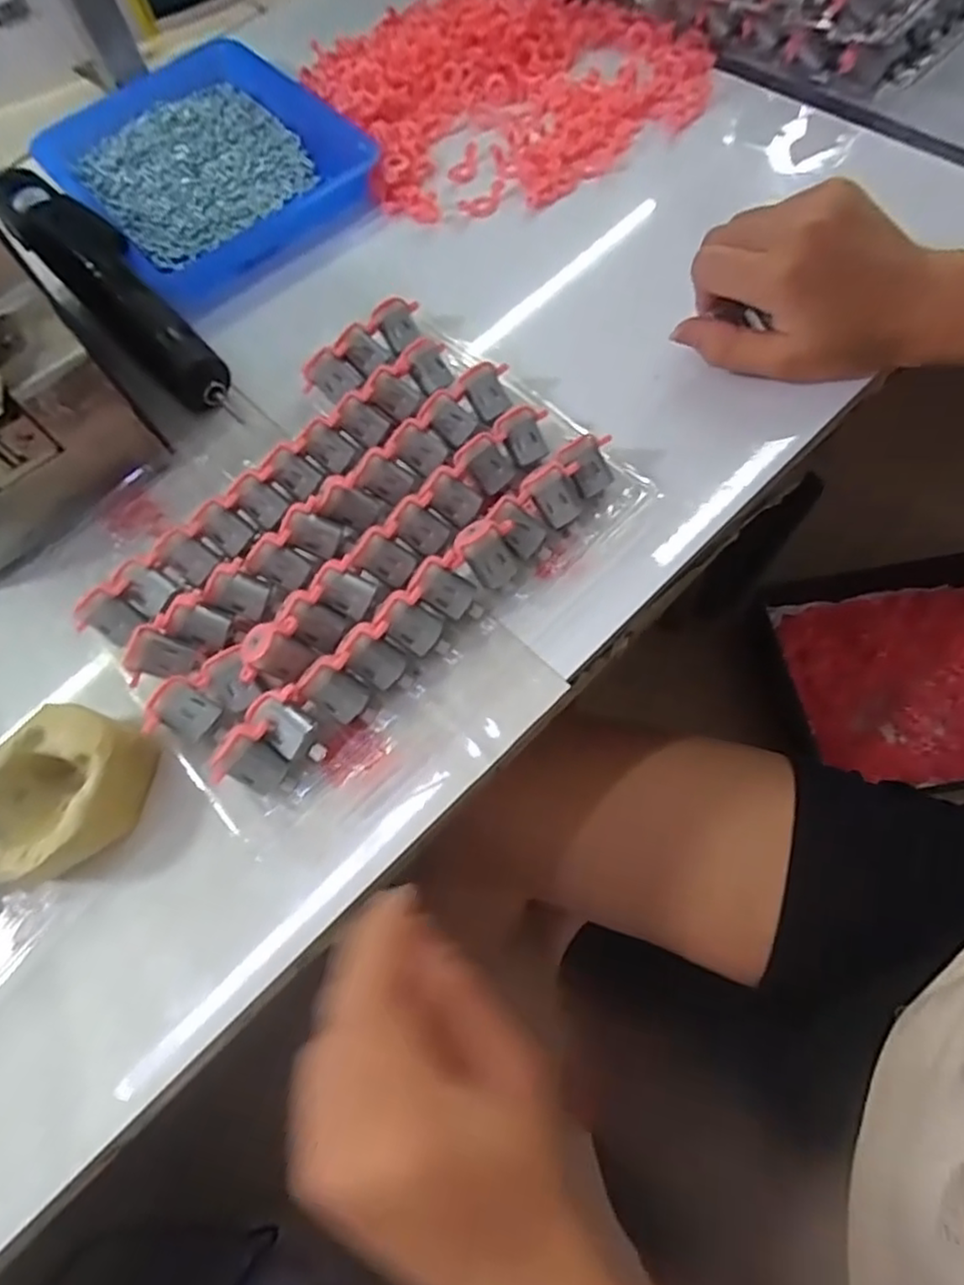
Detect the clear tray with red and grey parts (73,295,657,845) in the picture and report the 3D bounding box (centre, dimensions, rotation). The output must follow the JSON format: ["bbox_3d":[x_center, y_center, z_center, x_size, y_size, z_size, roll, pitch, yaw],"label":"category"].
[{"bbox_3d":[-0.067,-0.057,0.319,0.236,0.030,0.179,-42,68,-12],"label":"clear tray with red and grey parts"}]

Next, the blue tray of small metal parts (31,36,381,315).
[{"bbox_3d":[-0.198,-0.335,0.460,0.172,0.028,0.253,-39,67,-11],"label":"blue tray of small metal parts"}]

